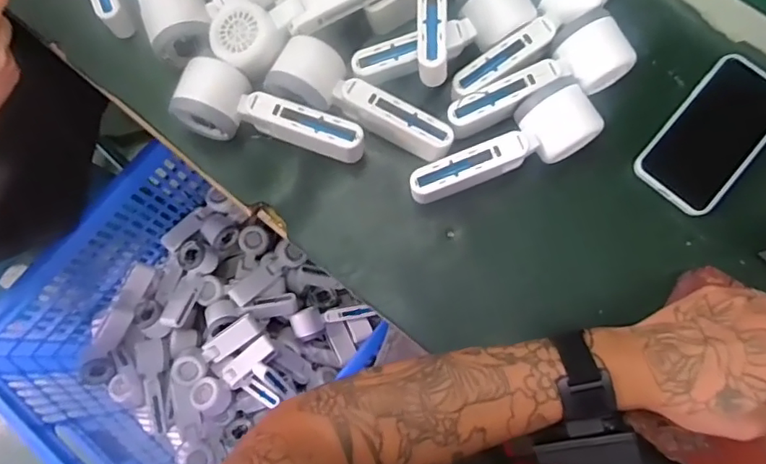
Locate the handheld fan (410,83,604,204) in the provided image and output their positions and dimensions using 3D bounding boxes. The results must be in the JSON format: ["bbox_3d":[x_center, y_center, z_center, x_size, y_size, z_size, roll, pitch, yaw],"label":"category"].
[{"bbox_3d":[0.104,-0.069,0.484,0.169,0.056,0.058,-27,78,-5],"label":"handheld fan"}]

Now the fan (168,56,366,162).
[{"bbox_3d":[-0.096,-0.106,0.492,0.164,0.049,0.054,10,78,3],"label":"fan"}]

